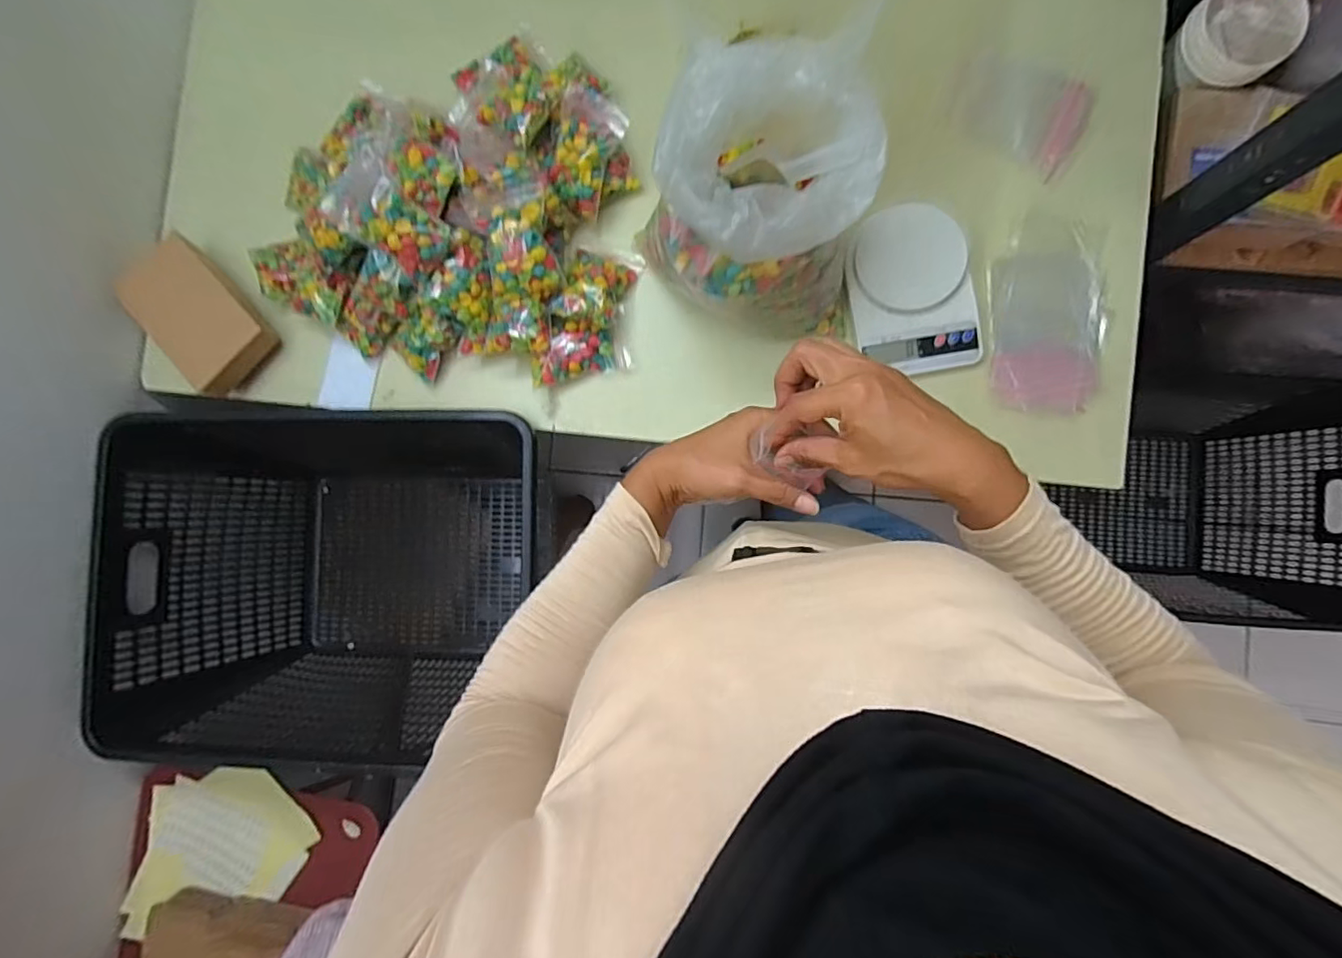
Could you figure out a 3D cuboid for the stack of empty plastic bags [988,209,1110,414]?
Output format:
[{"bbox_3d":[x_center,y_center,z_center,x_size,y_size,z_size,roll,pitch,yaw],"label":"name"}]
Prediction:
[{"bbox_3d":[0.409,-0.181,0.619,0.119,0.019,0.216,-1,88,7],"label":"stack of empty plastic bags"}]

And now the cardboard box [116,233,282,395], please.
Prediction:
[{"bbox_3d":[-0.587,-0.201,0.711,0.121,0.050,0.179,-43,84,3],"label":"cardboard box"}]

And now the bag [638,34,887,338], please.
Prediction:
[{"bbox_3d":[0.090,-0.251,0.543,0.186,0.225,0.166,2,88,7],"label":"bag"}]

